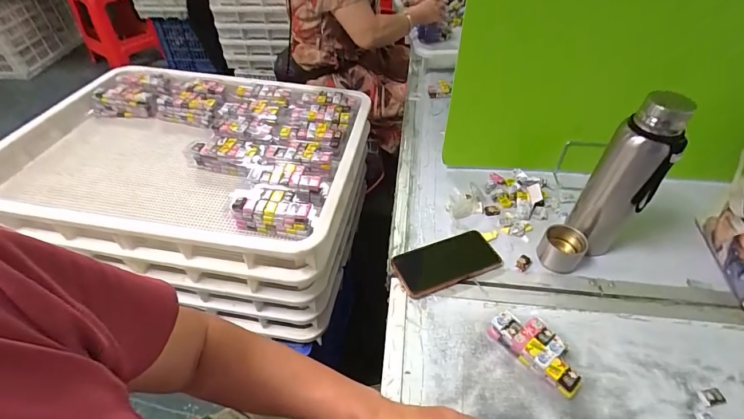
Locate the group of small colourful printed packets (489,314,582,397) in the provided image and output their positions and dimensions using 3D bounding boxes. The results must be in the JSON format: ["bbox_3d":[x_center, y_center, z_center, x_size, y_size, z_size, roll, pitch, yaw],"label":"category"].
[{"bbox_3d":[0.218,0.183,0.497,0.053,0.032,0.120,-31,53,-27],"label":"group of small colourful printed packets"}]

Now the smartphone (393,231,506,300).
[{"bbox_3d":[0.119,0.085,0.601,0.161,0.012,0.078,-16,48,-15],"label":"smartphone"}]

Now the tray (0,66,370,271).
[{"bbox_3d":[-0.336,-0.116,0.719,0.606,0.076,0.451,7,46,7],"label":"tray"}]

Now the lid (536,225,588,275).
[{"bbox_3d":[0.301,0.062,0.598,0.062,0.047,0.059,0,46,0],"label":"lid"}]

